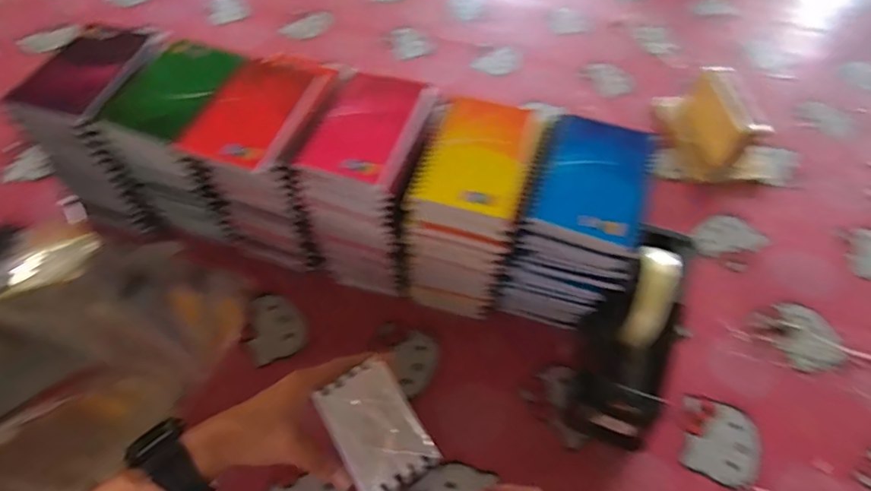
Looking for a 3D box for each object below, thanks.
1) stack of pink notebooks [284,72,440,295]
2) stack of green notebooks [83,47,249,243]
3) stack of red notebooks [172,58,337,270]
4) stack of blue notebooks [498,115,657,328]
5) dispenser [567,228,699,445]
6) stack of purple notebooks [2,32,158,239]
[{"bbox_3d":[-0.062,-0.058,0.539,0.102,0.180,0.135,15,56,9],"label":"stack of pink notebooks"},{"bbox_3d":[-0.257,-0.101,0.563,0.102,0.177,0.142,19,58,11],"label":"stack of green notebooks"},{"bbox_3d":[-0.161,-0.081,0.550,0.098,0.183,0.142,14,57,7],"label":"stack of red notebooks"},{"bbox_3d":[0.132,-0.011,0.513,0.105,0.185,0.132,13,57,6],"label":"stack of blue notebooks"},{"bbox_3d":[0.185,0.077,0.487,0.075,0.132,0.194,18,57,11],"label":"dispenser"},{"bbox_3d":[-0.351,-0.120,0.576,0.098,0.179,0.143,18,57,11],"label":"stack of purple notebooks"}]

